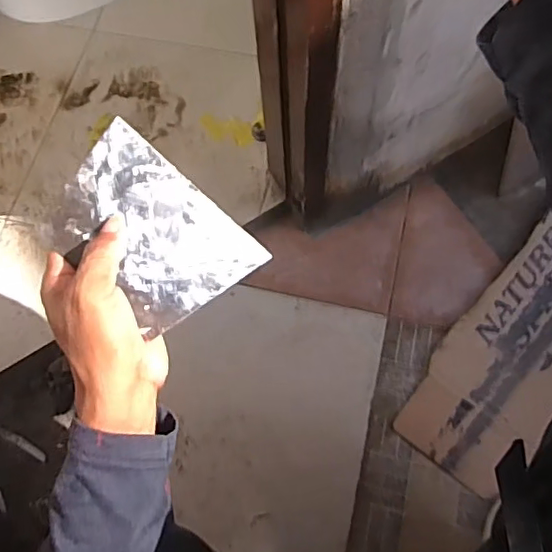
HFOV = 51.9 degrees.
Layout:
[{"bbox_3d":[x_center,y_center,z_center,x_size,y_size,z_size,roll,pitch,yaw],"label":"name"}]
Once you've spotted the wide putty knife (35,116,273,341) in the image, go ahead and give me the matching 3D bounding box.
[{"bbox_3d":[-0.089,-0.030,0.392,0.141,0.004,0.095,41,79,7],"label":"wide putty knife"}]

